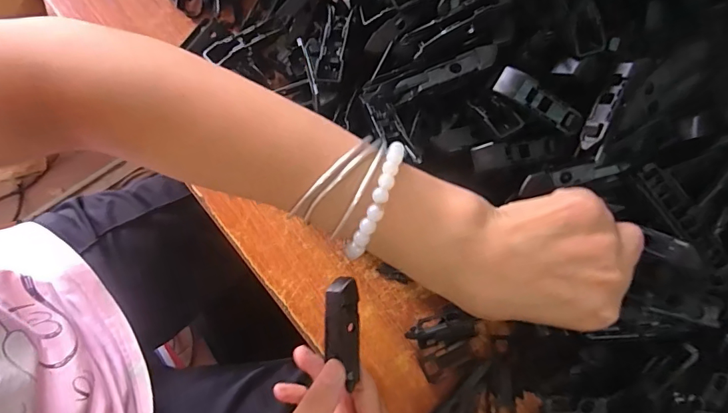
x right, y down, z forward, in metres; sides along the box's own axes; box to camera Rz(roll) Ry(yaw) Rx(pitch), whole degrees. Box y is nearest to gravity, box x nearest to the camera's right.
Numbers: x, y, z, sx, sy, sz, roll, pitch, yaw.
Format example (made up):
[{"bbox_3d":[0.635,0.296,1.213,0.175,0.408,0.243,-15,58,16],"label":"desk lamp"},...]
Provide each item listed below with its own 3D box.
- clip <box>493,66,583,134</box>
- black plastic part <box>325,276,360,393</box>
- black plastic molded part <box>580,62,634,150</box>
[{"bbox_3d":[0.106,-0.062,0.260,0.058,0.012,0.015,30,75,-7],"label":"clip"},{"bbox_3d":[-0.013,0.077,0.270,0.021,0.008,0.064,-5,78,-3],"label":"black plastic part"},{"bbox_3d":[0.143,-0.059,0.259,0.010,0.008,0.053,25,96,5],"label":"black plastic molded part"}]

